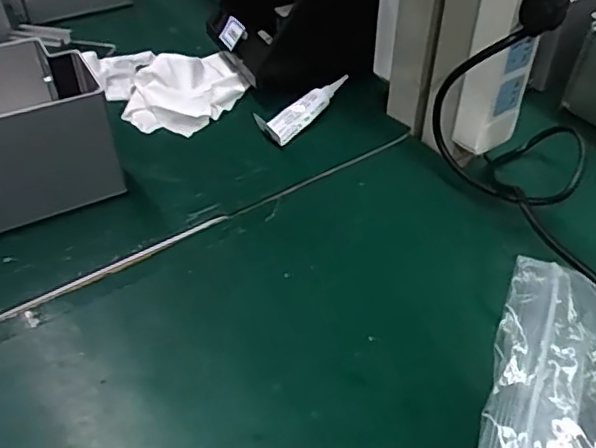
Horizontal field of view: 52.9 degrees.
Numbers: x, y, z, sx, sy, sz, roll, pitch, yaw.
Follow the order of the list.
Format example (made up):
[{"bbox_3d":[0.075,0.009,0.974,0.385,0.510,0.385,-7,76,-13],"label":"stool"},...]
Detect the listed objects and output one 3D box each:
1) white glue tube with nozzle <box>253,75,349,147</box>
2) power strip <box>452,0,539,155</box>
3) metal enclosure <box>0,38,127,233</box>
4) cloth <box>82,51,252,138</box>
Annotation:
[{"bbox_3d":[0.010,-0.125,0.644,0.032,0.023,0.125,32,51,28],"label":"white glue tube with nozzle"},{"bbox_3d":[0.175,-0.144,0.518,0.063,0.167,0.043,-21,47,-23],"label":"power strip"},{"bbox_3d":[-0.255,-0.077,0.524,0.152,0.107,0.127,-21,47,-23],"label":"metal enclosure"},{"bbox_3d":[-0.138,-0.169,0.681,0.148,0.033,0.172,-22,48,-23],"label":"cloth"}]

